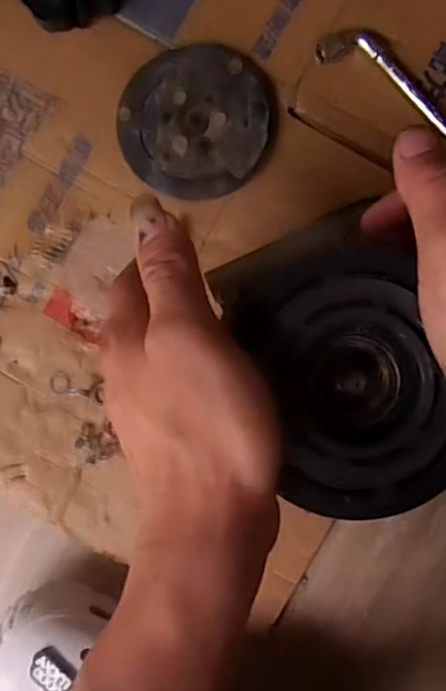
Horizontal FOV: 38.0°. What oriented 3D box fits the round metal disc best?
[{"bbox_3d":[-0.020,-0.149,0.434,0.098,0.013,0.097,0,91,3],"label":"round metal disc"}]

